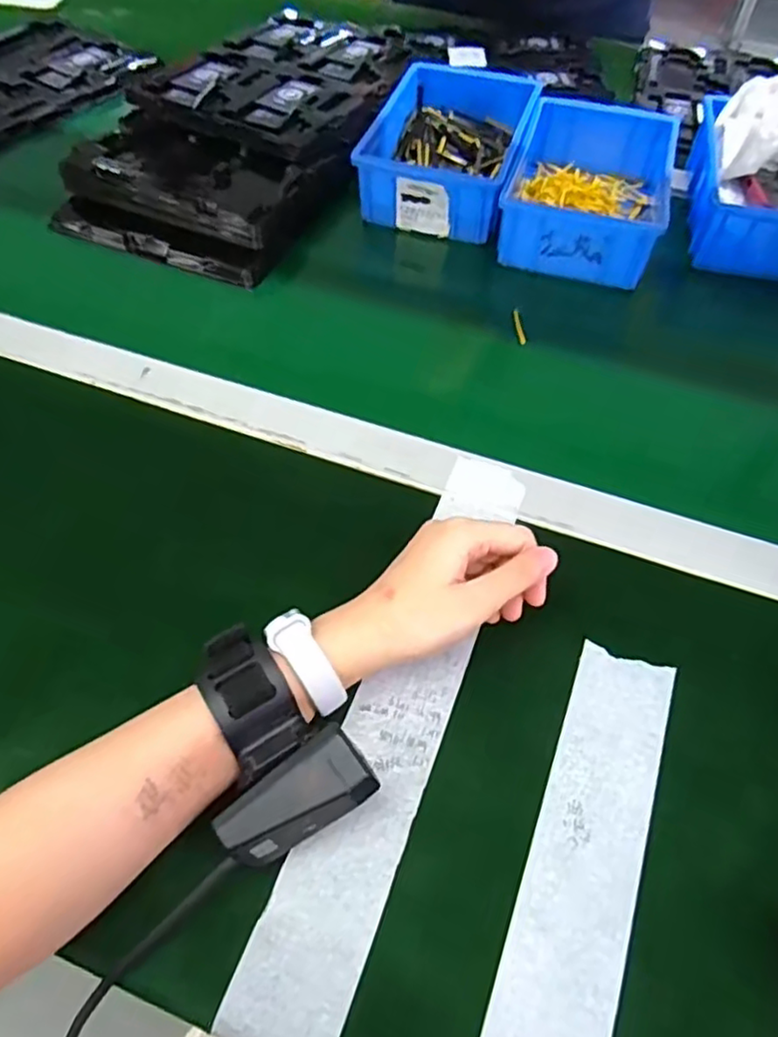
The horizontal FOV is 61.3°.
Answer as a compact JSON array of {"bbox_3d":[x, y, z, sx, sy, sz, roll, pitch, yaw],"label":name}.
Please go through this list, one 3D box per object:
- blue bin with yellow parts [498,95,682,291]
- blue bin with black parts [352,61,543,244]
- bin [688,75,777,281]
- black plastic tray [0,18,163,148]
[{"bbox_3d":[0.182,-0.308,0.601,0.127,0.058,0.198,15,56,9],"label":"blue bin with yellow parts"},{"bbox_3d":[0.062,-0.363,0.635,0.136,0.057,0.210,16,56,10],"label":"blue bin with black parts"},{"bbox_3d":[0.353,-0.311,0.591,0.134,0.086,0.188,11,56,6],"label":"bin"},{"bbox_3d":[-0.426,-0.501,0.745,0.228,0.018,0.265,29,59,17],"label":"black plastic tray"}]

